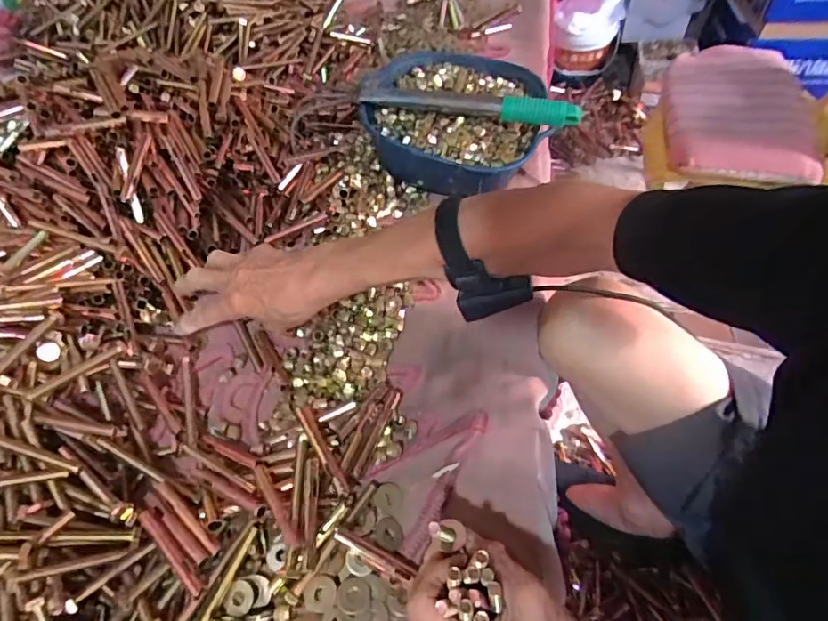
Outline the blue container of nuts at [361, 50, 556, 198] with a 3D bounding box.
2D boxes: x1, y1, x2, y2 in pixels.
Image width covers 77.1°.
[{"bbox_3d":[0.055,-0.240,0.670,0.224,0.099,0.215,-2,55,3],"label":"blue container of nuts"}]

